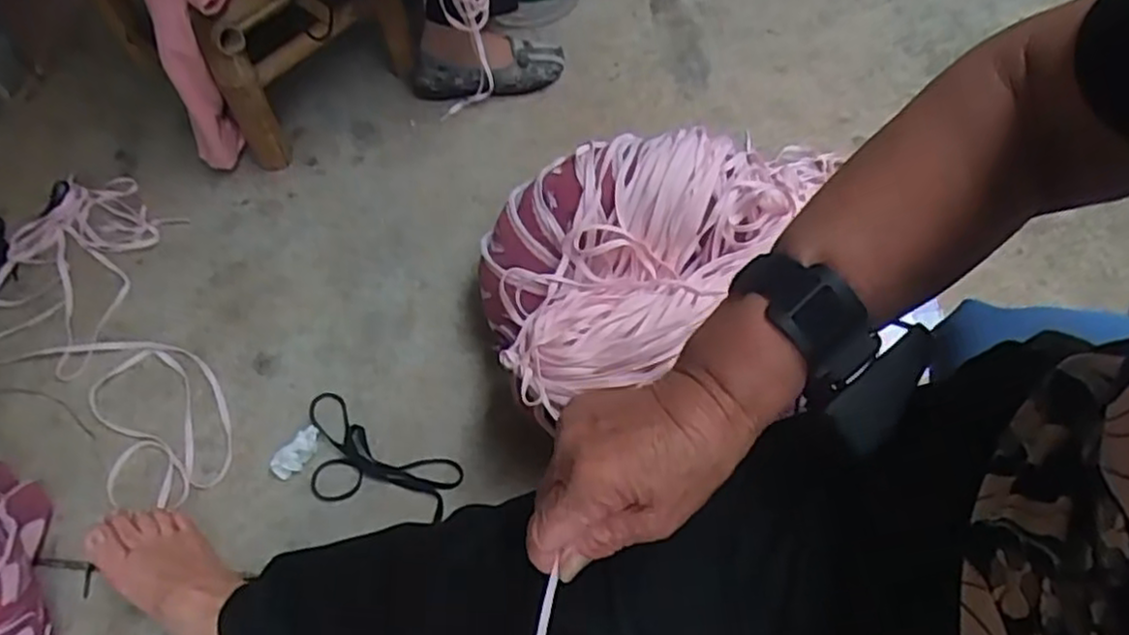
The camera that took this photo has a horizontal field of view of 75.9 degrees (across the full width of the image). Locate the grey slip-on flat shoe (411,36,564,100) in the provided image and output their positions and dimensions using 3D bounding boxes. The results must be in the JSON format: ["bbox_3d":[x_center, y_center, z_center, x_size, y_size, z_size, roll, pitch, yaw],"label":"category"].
[{"bbox_3d":[-0.113,-0.377,1.109,0.242,0.077,0.075,-21,59,-11],"label":"grey slip-on flat shoe"}]

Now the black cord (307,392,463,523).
[{"bbox_3d":[-0.219,0.163,0.796,0.199,0.016,0.101,27,60,14],"label":"black cord"}]

